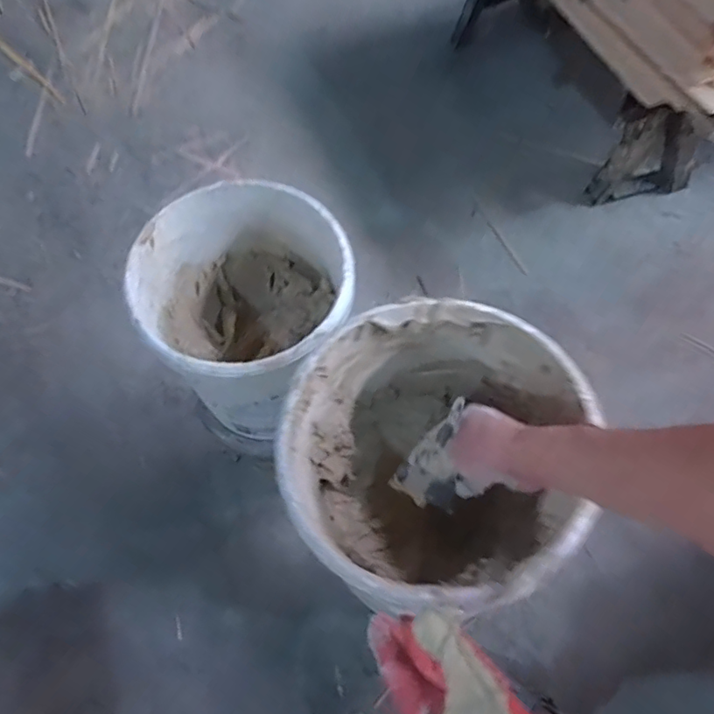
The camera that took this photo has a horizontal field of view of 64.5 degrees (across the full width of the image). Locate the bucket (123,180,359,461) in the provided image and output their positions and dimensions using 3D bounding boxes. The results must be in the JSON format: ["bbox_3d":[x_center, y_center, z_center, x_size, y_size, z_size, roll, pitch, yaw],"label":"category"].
[{"bbox_3d":[-0.153,-0.056,0.906,0.296,0.325,0.310,-1,63,2],"label":"bucket"}]

